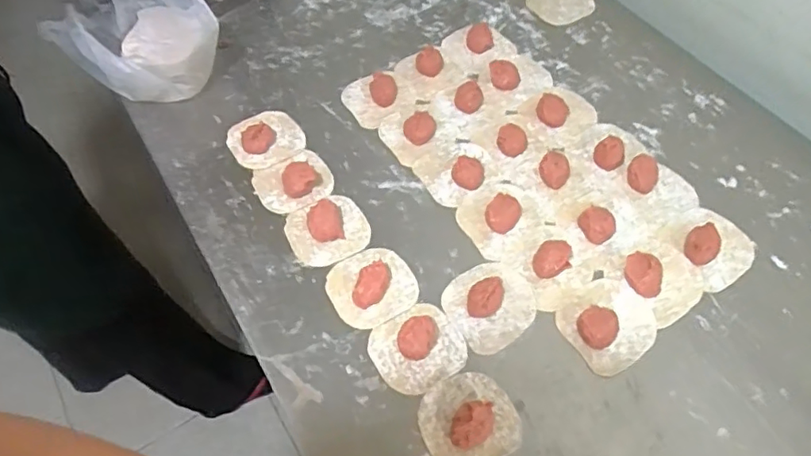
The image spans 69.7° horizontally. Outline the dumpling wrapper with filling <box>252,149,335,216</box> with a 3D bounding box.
[{"bbox_3d":[-0.118,-0.051,0.613,0.079,0.018,0.067,-24,60,-12],"label":"dumpling wrapper with filling"}]

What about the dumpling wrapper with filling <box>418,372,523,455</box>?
[{"bbox_3d":[0.052,0.154,0.471,0.077,0.025,0.075,-1,58,1],"label":"dumpling wrapper with filling"}]

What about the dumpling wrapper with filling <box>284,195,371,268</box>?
[{"bbox_3d":[-0.078,0.000,0.582,0.078,0.014,0.071,-23,60,-12],"label":"dumpling wrapper with filling"}]

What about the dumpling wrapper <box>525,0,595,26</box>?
[{"bbox_3d":[0.201,-0.293,0.756,0.075,0.006,0.074,-1,65,3],"label":"dumpling wrapper"}]

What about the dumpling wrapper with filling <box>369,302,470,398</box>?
[{"bbox_3d":[0.011,0.102,0.507,0.077,0.021,0.071,-1,58,1],"label":"dumpling wrapper with filling"}]

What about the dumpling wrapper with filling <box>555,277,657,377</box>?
[{"bbox_3d":[0.184,0.081,0.514,0.083,0.020,0.072,-34,63,-18],"label":"dumpling wrapper with filling"}]

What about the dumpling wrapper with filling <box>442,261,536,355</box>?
[{"bbox_3d":[0.079,0.064,0.527,0.080,0.022,0.077,-29,61,-15],"label":"dumpling wrapper with filling"}]

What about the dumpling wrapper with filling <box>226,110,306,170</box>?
[{"bbox_3d":[-0.157,-0.103,0.644,0.078,0.025,0.078,-1,58,1],"label":"dumpling wrapper with filling"}]

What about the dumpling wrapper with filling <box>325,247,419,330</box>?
[{"bbox_3d":[-0.032,0.052,0.545,0.078,0.020,0.075,-28,61,-15],"label":"dumpling wrapper with filling"}]

